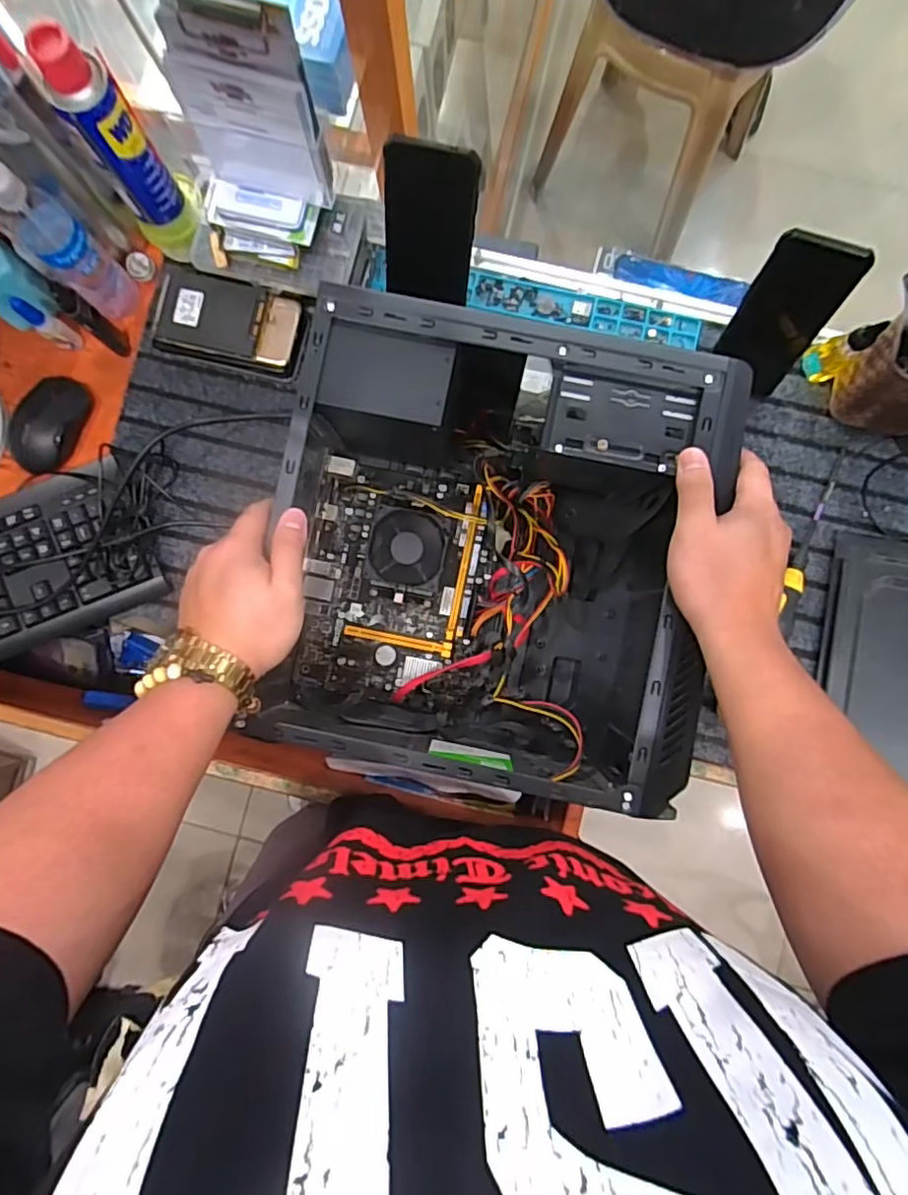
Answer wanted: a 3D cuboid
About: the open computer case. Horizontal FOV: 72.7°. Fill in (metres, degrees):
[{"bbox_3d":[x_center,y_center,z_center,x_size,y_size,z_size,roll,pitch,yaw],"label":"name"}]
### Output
[{"bbox_3d":[0.028,-0.034,0.536,0.338,0.168,0.345,11,87,2],"label":"open computer case"}]

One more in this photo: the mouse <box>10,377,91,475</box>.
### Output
[{"bbox_3d":[-0.416,-0.179,0.631,0.059,0.032,0.104,21,87,2],"label":"mouse"}]

